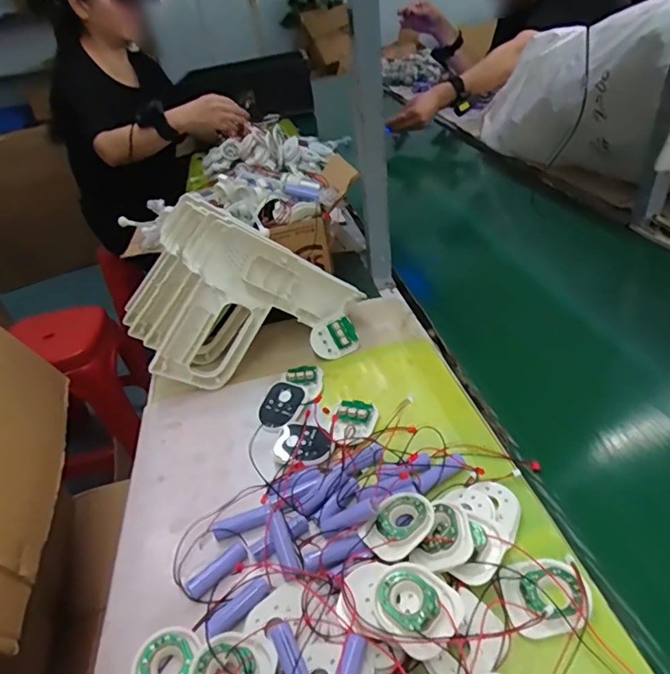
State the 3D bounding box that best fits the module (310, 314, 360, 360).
[{"bbox_3d":[0.000,0.002,0.579,0.058,0.045,0.010,-28,7,-24],"label":"module"}]

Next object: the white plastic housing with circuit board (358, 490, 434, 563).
[{"bbox_3d":[0.048,0.140,0.365,0.058,0.006,0.041,-32,41,-29],"label":"white plastic housing with circuit board"}]

